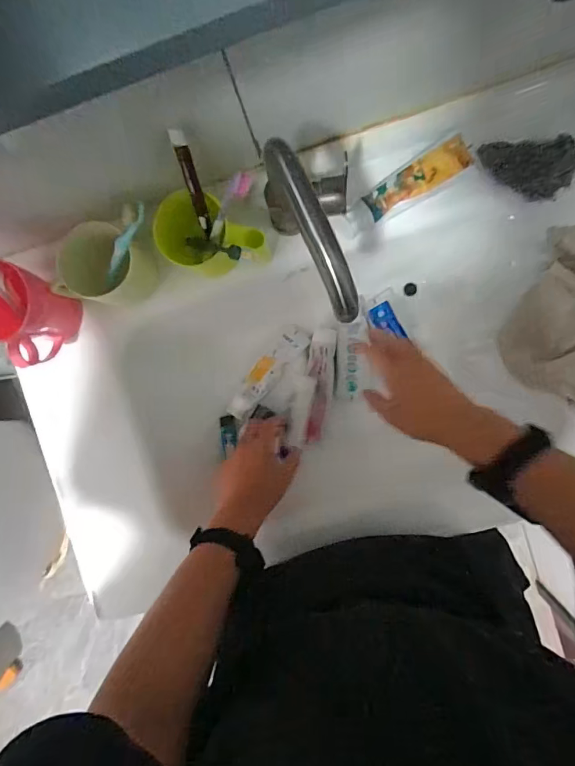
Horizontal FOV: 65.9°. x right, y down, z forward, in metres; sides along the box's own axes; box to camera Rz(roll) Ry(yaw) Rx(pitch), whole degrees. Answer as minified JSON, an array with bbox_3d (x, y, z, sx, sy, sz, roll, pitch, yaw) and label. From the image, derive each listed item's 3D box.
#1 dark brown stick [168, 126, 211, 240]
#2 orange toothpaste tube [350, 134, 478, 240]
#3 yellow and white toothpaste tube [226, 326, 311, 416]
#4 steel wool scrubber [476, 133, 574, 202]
[{"bbox_3d":[-0.095,-0.199,0.451,0.015,0.121,0.016,0,63,5],"label":"dark brown stick"},{"bbox_3d":[0.147,-0.233,0.524,0.172,0.034,0.049,-38,89,6],"label":"orange toothpaste tube"},{"bbox_3d":[-0.030,-0.019,0.676,0.045,0.024,0.165,39,82,2],"label":"yellow and white toothpaste tube"},{"bbox_3d":[0.274,-0.243,0.503,0.102,0.033,0.058,4,93,5],"label":"steel wool scrubber"}]

